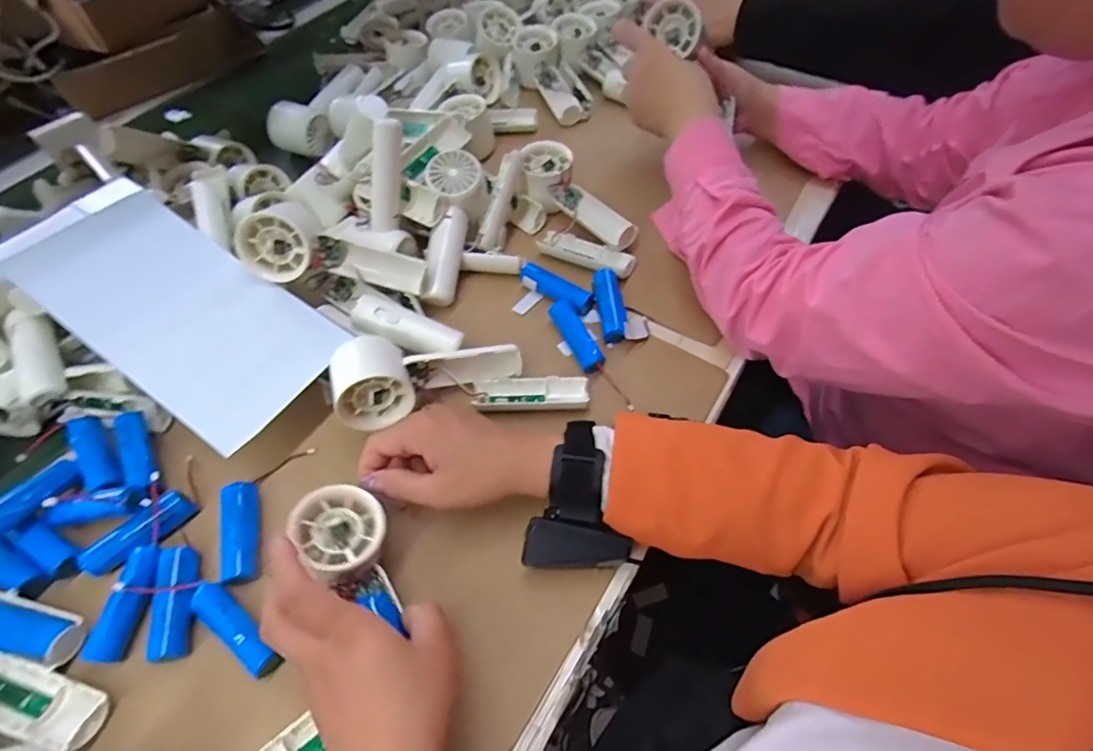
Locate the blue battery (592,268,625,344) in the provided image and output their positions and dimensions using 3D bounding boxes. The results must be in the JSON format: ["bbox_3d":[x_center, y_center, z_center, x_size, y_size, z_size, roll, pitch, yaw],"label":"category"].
[{"bbox_3d":[0.058,-0.065,0.499,0.021,0.017,0.072,-7,56,-2],"label":"blue battery"}]

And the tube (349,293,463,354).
[{"bbox_3d":[-0.121,-0.041,0.470,0.095,0.017,0.031,19,58,-1],"label":"tube"}]

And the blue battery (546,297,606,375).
[{"bbox_3d":[0.027,-0.037,0.483,0.022,0.017,0.077,-21,58,-12],"label":"blue battery"}]

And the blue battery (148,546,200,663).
[{"bbox_3d":[-0.252,0.152,0.372,0.024,0.016,0.074,-12,57,-6],"label":"blue battery"}]

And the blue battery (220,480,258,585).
[{"bbox_3d":[-0.223,0.112,0.396,0.020,0.018,0.072,-16,57,-8],"label":"blue battery"}]

